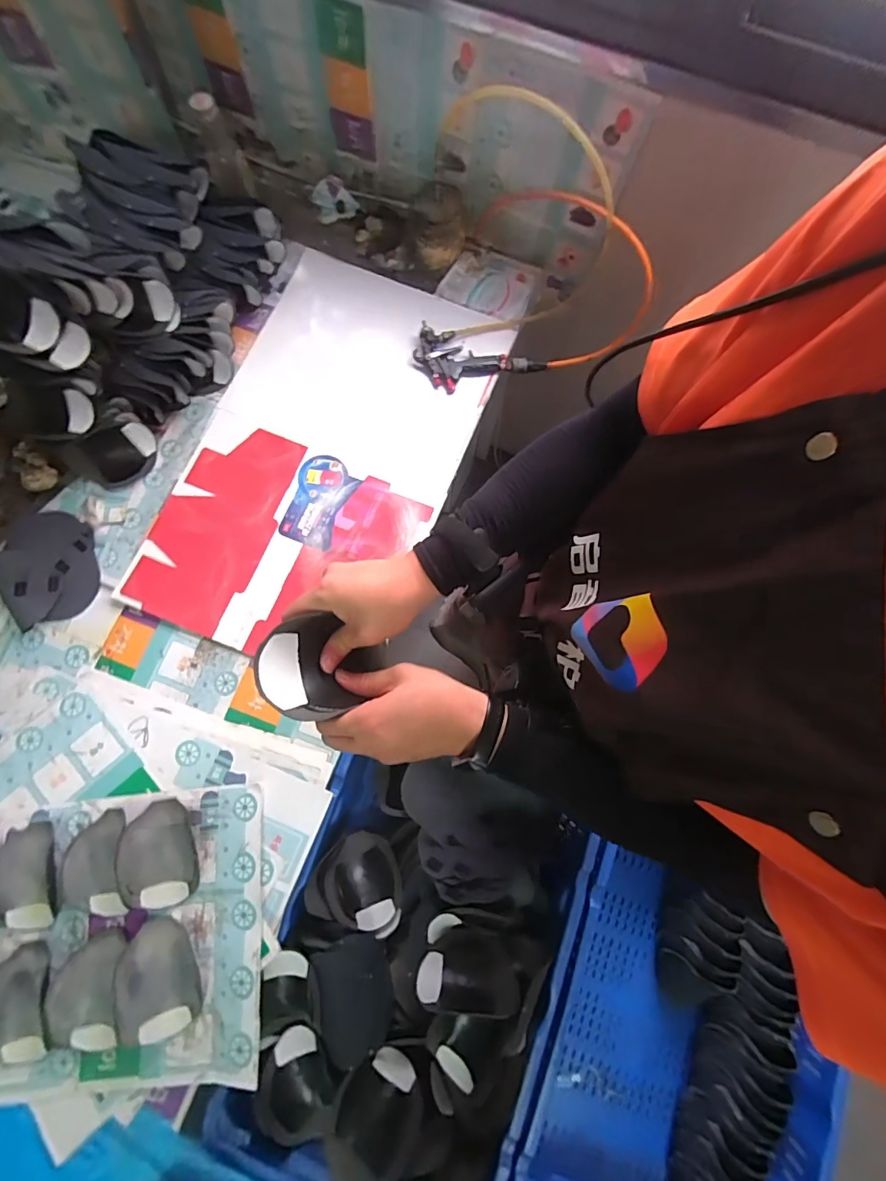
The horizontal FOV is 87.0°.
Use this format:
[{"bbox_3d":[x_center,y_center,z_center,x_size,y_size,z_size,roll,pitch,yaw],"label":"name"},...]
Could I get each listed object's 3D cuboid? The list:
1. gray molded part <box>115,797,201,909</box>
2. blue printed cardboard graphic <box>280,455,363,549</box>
[{"bbox_3d":[-0.429,0.401,0.703,0.095,0.040,0.146,-13,78,-4],"label":"gray molded part"},{"bbox_3d":[-0.226,-0.164,0.846,0.110,0.008,0.166,26,78,4],"label":"blue printed cardboard graphic"}]

